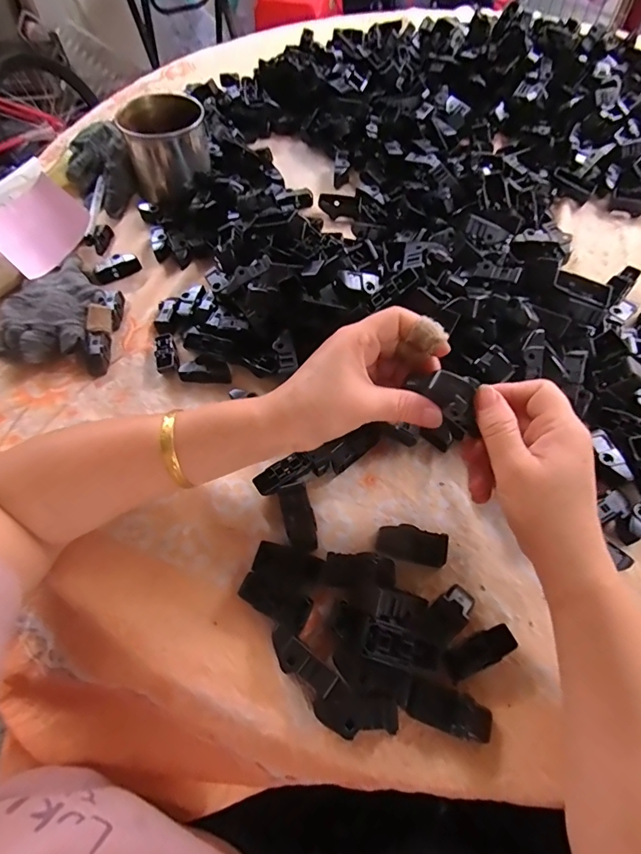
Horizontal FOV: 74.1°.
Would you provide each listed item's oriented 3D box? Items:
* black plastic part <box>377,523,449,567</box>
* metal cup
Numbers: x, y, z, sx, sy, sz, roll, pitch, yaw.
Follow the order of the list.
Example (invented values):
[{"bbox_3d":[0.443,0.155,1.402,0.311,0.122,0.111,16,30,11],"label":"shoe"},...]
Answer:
[{"bbox_3d":[0.066,0.086,0.312,0.049,0.014,0.022,11,62,10],"label":"black plastic part"},{"bbox_3d":[-0.180,-0.332,0.505,0.096,0.074,0.085,-15,61,-5],"label":"metal cup"}]

